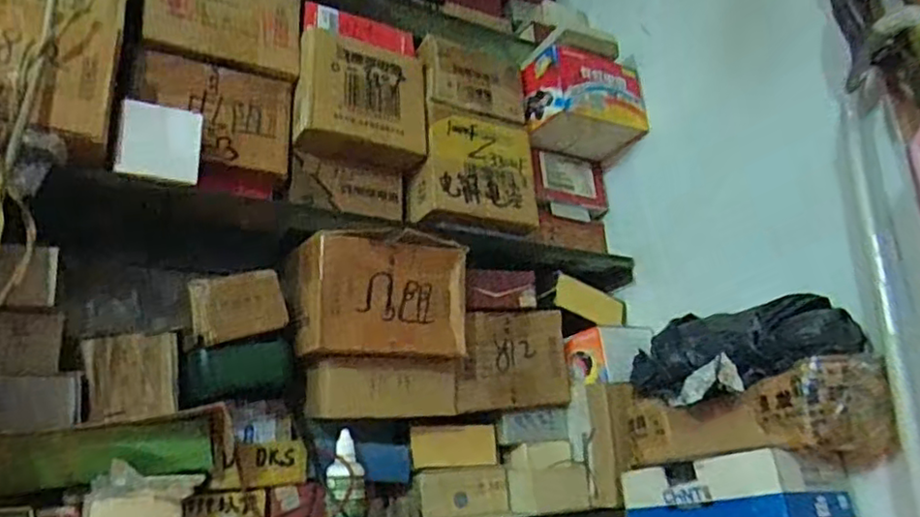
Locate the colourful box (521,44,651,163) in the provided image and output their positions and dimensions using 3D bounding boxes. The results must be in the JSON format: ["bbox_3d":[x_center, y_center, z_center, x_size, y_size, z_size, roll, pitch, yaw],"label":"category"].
[{"bbox_3d":[0.161,-0.206,0.886,0.159,0.109,0.081,8,-21,-30],"label":"colourful box"}]

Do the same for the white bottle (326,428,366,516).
[{"bbox_3d":[-0.107,0.211,0.630,0.037,0.085,0.034,0,-19,-10],"label":"white bottle"}]

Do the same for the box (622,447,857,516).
[{"bbox_3d":[0.256,0.233,0.644,0.100,0.075,0.200,7,-21,-29],"label":"box"}]

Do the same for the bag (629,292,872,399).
[{"bbox_3d":[0.266,0.090,0.671,0.094,0.077,0.226,7,-21,-29],"label":"bag"}]

